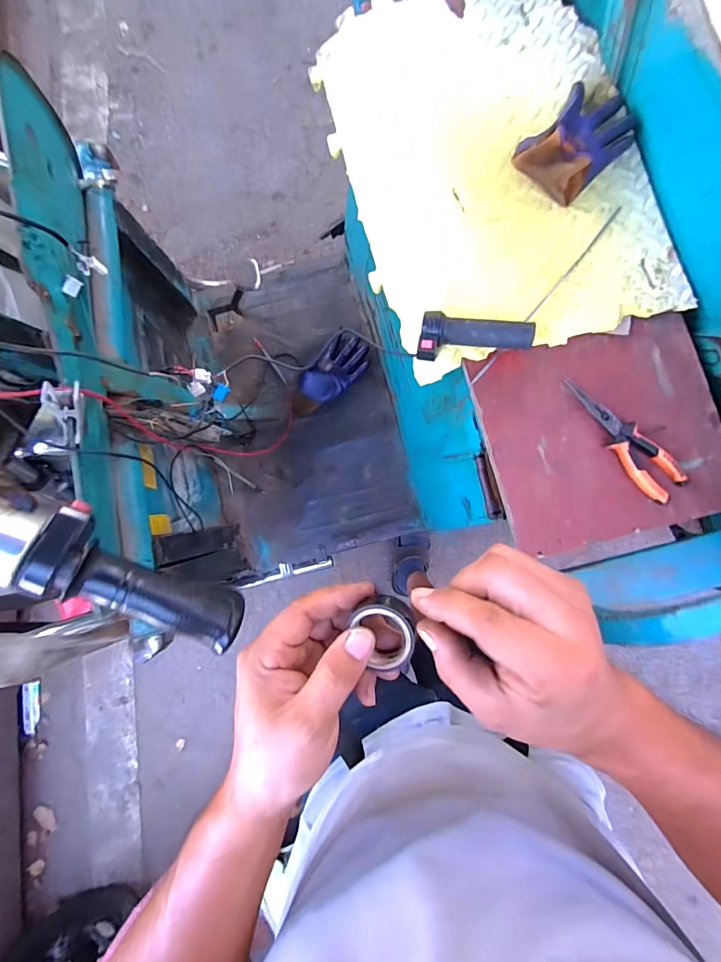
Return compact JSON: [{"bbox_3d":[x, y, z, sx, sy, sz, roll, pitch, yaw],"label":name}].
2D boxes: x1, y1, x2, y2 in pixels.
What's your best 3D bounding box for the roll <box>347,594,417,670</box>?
[{"bbox_3d":[0.017,0.096,0.269,0.037,0.023,0.042,-16,87,-2],"label":"roll"}]

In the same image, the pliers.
[{"bbox_3d":[0.341,-0.056,0.549,0.052,0.019,0.190,-40,88,-3],"label":"pliers"}]

